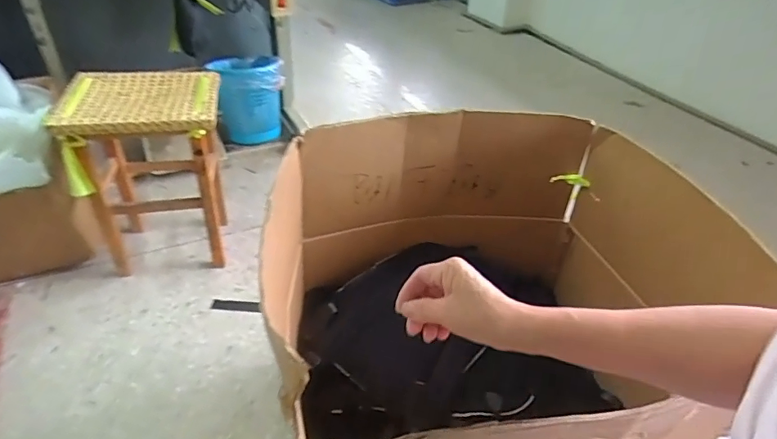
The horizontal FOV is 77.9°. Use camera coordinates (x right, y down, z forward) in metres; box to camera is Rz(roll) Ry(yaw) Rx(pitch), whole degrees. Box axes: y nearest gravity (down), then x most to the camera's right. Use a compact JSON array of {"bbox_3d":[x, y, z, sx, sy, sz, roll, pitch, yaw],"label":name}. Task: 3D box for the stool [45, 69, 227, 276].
[{"bbox_3d":[-0.613,-0.113,1.306,0.341,0.490,0.310,-8,40,-15],"label":"stool"}]

